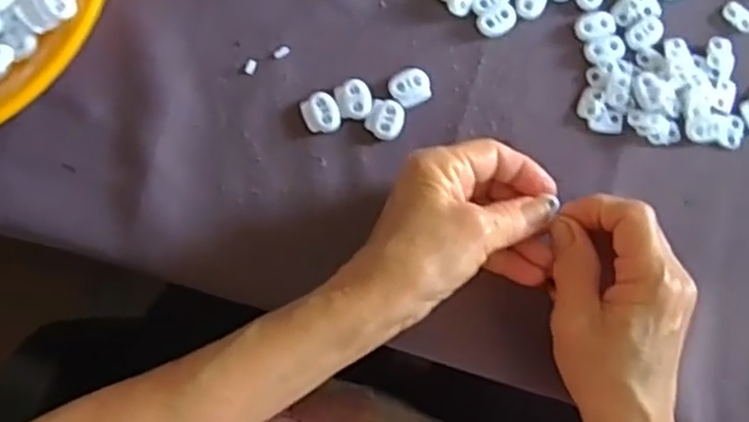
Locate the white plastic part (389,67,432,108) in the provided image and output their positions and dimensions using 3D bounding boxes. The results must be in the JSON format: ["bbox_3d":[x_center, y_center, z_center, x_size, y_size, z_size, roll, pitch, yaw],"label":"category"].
[{"bbox_3d":[0.020,-0.070,0.407,0.022,0.004,0.021,-28,82,-5],"label":"white plastic part"}]

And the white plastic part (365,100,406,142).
[{"bbox_3d":[0.006,-0.052,0.403,0.021,0.004,0.022,30,81,4],"label":"white plastic part"}]

